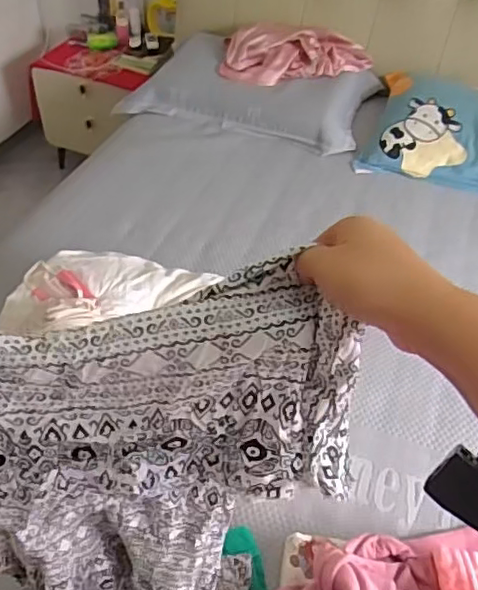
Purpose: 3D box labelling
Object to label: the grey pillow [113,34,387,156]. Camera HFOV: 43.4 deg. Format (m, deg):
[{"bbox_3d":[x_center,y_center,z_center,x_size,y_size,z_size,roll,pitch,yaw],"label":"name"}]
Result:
[{"bbox_3d":[0.034,-0.648,1.858,0.735,0.115,0.369,18,49,13],"label":"grey pillow"}]

